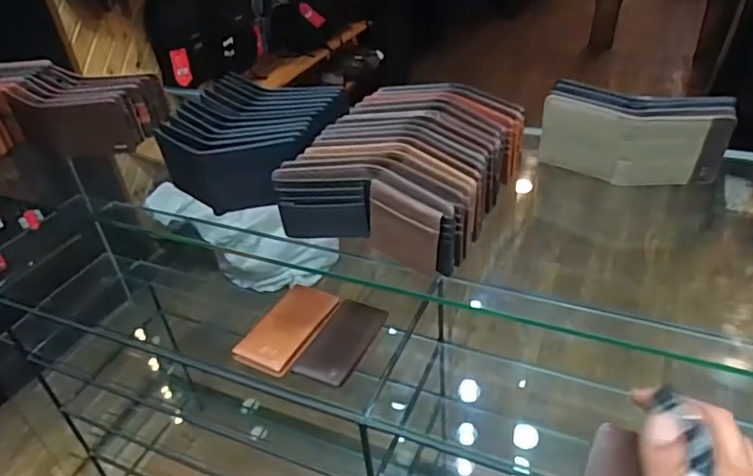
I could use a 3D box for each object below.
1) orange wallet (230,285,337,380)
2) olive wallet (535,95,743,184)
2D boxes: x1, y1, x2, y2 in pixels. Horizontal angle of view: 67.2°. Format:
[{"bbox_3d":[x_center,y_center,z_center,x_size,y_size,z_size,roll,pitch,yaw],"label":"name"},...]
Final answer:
[{"bbox_3d":[-0.147,0.145,0.934,0.104,0.020,0.178,14,41,24],"label":"orange wallet"},{"bbox_3d":[0.308,-0.114,0.696,0.211,0.090,0.049,13,40,24],"label":"olive wallet"}]

